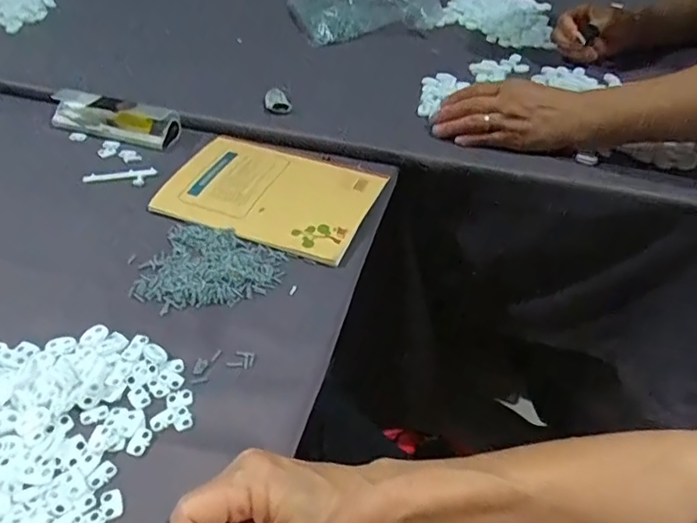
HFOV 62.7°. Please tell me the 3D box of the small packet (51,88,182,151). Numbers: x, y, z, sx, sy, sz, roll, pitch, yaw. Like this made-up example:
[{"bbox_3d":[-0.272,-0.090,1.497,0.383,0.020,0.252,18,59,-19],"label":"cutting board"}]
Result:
[{"bbox_3d":[-0.280,-0.171,0.678,0.160,0.032,0.047,13,44,14],"label":"small packet"}]

